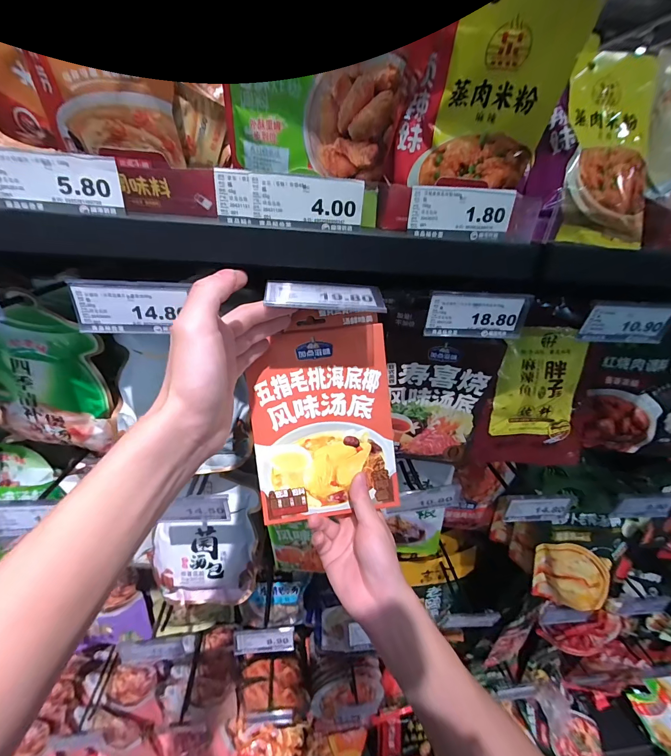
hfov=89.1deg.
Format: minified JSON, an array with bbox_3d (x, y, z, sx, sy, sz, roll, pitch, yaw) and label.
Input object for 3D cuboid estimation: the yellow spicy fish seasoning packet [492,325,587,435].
[{"bbox_3d":[0.292,0.009,0.487,0.127,0.160,0.010,-3,19,-5],"label":"yellow spicy fish seasoning packet"}]

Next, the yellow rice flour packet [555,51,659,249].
[{"bbox_3d":[0.262,-0.219,0.324,0.084,0.187,0.036,9,-3,6],"label":"yellow rice flour packet"}]

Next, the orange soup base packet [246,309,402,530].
[{"bbox_3d":[-0.014,0.035,0.350,0.138,0.202,0.019,-6,4,-4],"label":"orange soup base packet"}]

